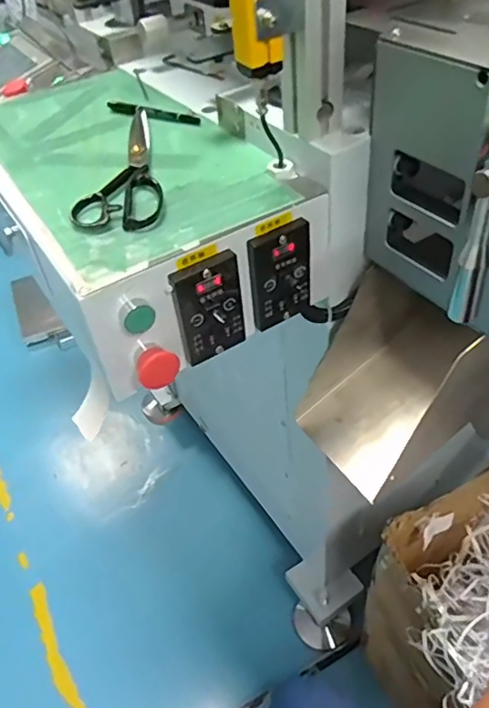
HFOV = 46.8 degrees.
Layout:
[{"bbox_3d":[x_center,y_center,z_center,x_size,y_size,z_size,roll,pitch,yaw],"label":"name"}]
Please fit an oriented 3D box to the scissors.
[{"bbox_3d":[-0.129,-0.197,0.586,0.081,0.019,0.246,-9,42,-3],"label":"scissors"}]

